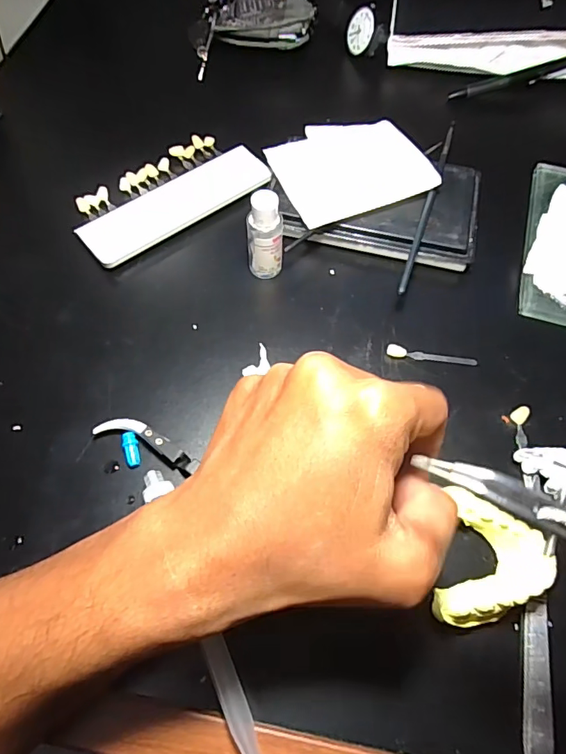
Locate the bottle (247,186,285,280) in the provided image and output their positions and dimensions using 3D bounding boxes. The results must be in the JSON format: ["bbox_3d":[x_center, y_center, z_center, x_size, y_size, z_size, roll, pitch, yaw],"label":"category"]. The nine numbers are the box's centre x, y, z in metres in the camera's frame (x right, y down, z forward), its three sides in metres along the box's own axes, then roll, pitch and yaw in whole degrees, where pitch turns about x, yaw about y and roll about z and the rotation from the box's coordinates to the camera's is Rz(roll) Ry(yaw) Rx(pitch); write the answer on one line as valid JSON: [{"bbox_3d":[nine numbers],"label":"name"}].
[{"bbox_3d":[-0.012,-0.091,0.315,0.023,0.062,0.020,-1,63,-1],"label":"bottle"}]

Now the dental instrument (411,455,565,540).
[{"bbox_3d":[0.071,0.037,0.144,0.062,0.005,0.010,25,69,18],"label":"dental instrument"}]

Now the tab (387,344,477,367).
[{"bbox_3d":[0.095,-0.013,0.307,0.057,0.007,0.008,8,66,5],"label":"tab"}]

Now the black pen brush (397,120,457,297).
[{"bbox_3d":[0.105,-0.126,0.341,0.006,0.007,0.172,18,68,10],"label":"black pen brush"}]

